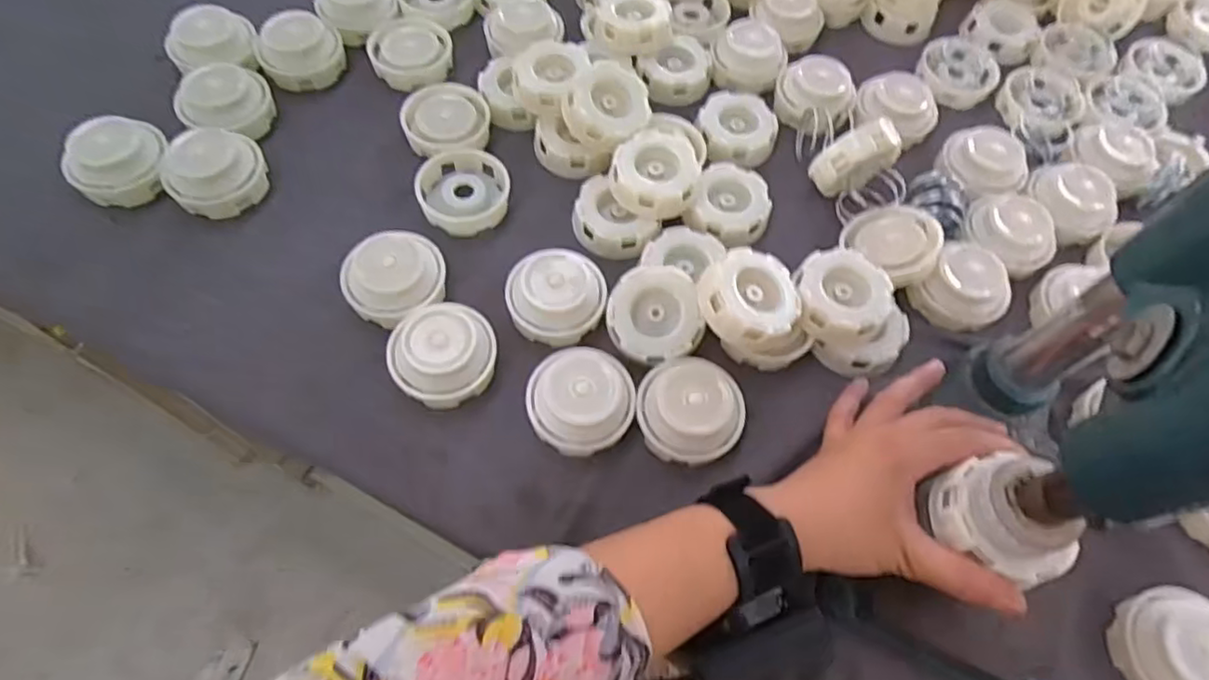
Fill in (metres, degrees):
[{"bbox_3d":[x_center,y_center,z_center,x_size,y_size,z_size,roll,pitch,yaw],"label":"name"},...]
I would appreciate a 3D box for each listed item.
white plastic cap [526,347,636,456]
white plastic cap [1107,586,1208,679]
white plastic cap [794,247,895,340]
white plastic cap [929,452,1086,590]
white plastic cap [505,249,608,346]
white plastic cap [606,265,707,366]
[{"bbox_3d":[-0.014,0.036,0.402,0.064,0.033,0.059,1,58,-1],"label":"white plastic cap"},{"bbox_3d":[0.312,0.168,0.349,0.054,0.038,0.065,-8,59,-7],"label":"white plastic cap"},{"bbox_3d":[0.158,-0.032,0.431,0.062,0.018,0.064,1,65,-3],"label":"white plastic cap"},{"bbox_3d":[0.198,0.086,0.316,0.050,0.046,0.062,-15,60,-10],"label":"white plastic cap"},{"bbox_3d":[-0.032,-0.030,0.437,0.066,0.033,0.056,-4,58,-4],"label":"white plastic cap"},{"bbox_3d":[0.033,-0.017,0.425,0.060,0.015,0.060,0,84,2],"label":"white plastic cap"}]

